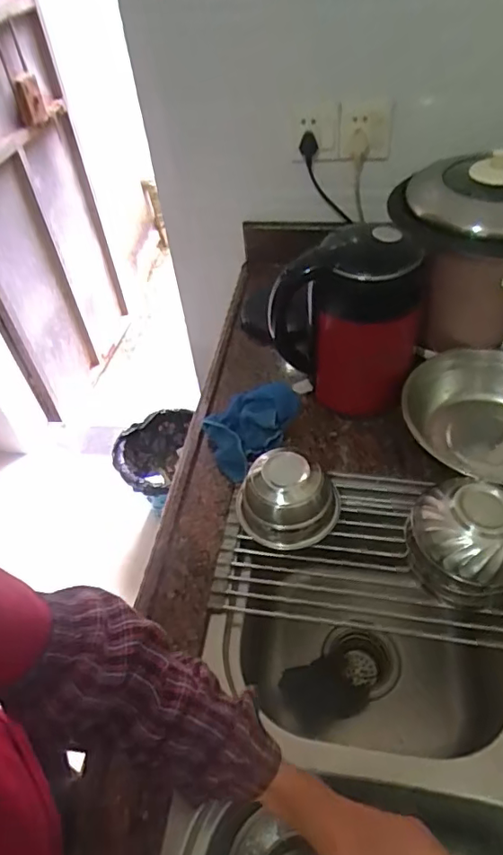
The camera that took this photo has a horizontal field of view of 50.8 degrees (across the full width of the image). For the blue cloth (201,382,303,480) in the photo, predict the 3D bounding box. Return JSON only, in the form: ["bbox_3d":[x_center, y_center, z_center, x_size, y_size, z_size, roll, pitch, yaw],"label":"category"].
[{"bbox_3d":[0.004,-0.004,0.773,0.156,0.046,0.104,-34,53,-23],"label":"blue cloth"}]

